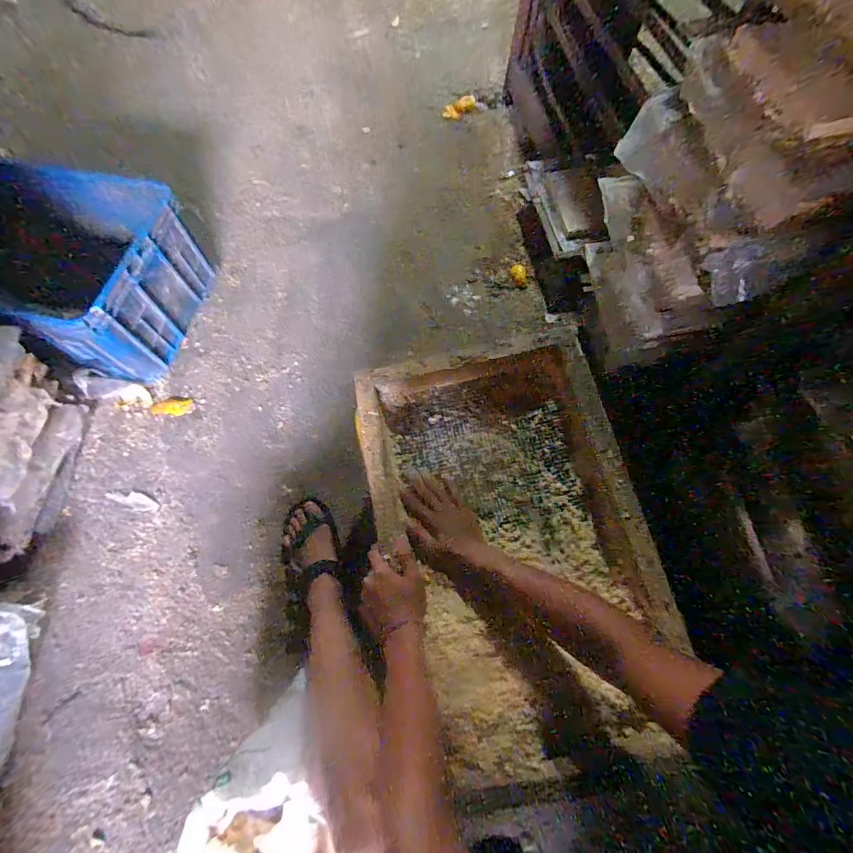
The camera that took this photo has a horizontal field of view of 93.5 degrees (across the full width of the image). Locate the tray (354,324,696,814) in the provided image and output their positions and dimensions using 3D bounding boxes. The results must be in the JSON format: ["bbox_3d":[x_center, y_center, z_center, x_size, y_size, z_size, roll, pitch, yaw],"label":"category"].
[{"bbox_3d":[0.115,0.155,0.617,0.368,0.123,0.610,-10,70,-6],"label":"tray"}]

